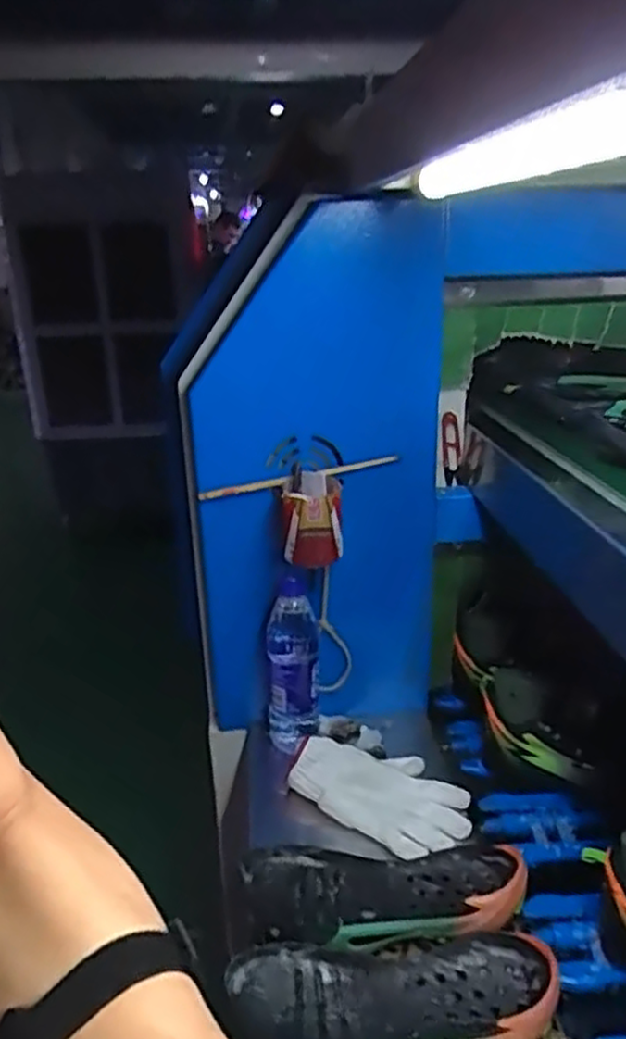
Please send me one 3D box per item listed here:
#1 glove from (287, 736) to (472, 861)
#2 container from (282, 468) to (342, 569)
[{"bbox_3d":[0.080,0.296,0.807,0.193,0.047,0.123,10,23,29],"label":"glove"},{"bbox_3d":[0.000,0.000,0.812,0.062,0.092,0.066,-2,20,-1],"label":"container"}]

